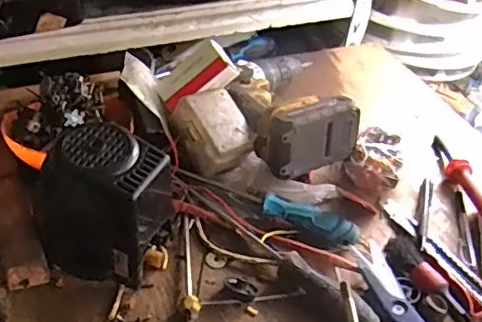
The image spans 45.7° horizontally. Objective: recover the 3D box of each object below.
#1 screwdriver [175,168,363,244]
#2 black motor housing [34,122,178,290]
[{"bbox_3d":[0.031,0.045,0.654,0.216,0.025,0.029,20,43,14],"label":"screwdriver"},{"bbox_3d":[-0.128,0.046,0.557,0.114,0.137,0.092,25,45,19],"label":"black motor housing"}]

